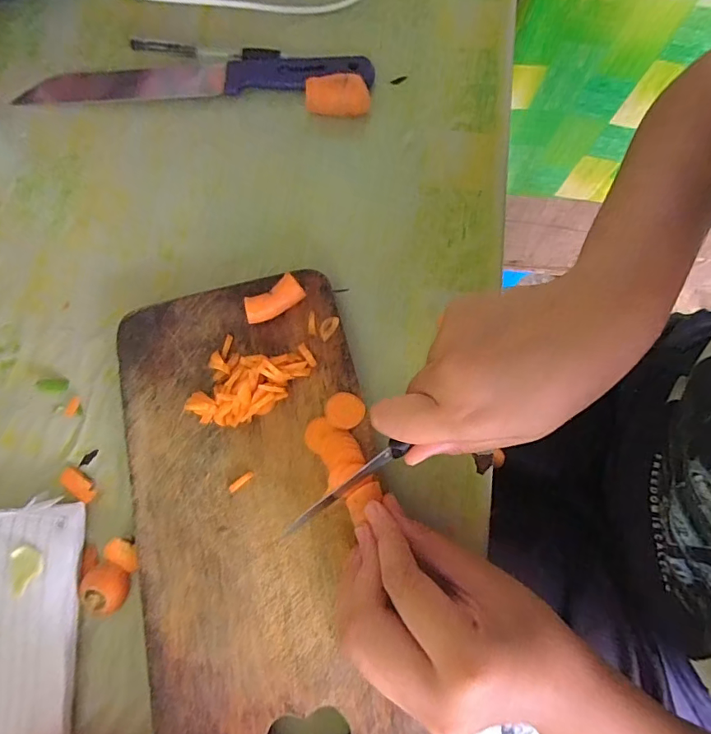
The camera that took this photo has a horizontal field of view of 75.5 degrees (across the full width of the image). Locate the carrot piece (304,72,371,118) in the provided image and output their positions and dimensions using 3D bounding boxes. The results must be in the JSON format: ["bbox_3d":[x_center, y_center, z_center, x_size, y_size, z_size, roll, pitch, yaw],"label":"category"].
[{"bbox_3d":[-0.013,-0.196,0.332,0.045,0.024,0.022,-2,71,1],"label":"carrot piece"}]

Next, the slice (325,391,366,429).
[{"bbox_3d":[-0.006,0.025,0.260,0.021,0.006,0.021,0,71,1],"label":"slice"}]

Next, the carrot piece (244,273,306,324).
[{"bbox_3d":[-0.049,-0.039,0.275,0.036,0.014,0.017,-32,74,-9],"label":"carrot piece"}]

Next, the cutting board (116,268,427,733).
[{"bbox_3d":[-0.051,0.089,0.239,0.134,0.017,0.293,-12,73,-2],"label":"cutting board"}]

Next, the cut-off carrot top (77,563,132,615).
[{"bbox_3d":[-0.135,0.118,0.246,0.023,0.010,0.024,9,72,5],"label":"cut-off carrot top"}]

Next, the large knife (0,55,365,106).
[{"bbox_3d":[-0.126,-0.221,0.349,0.273,0.014,0.037,0,71,1],"label":"large knife"}]

